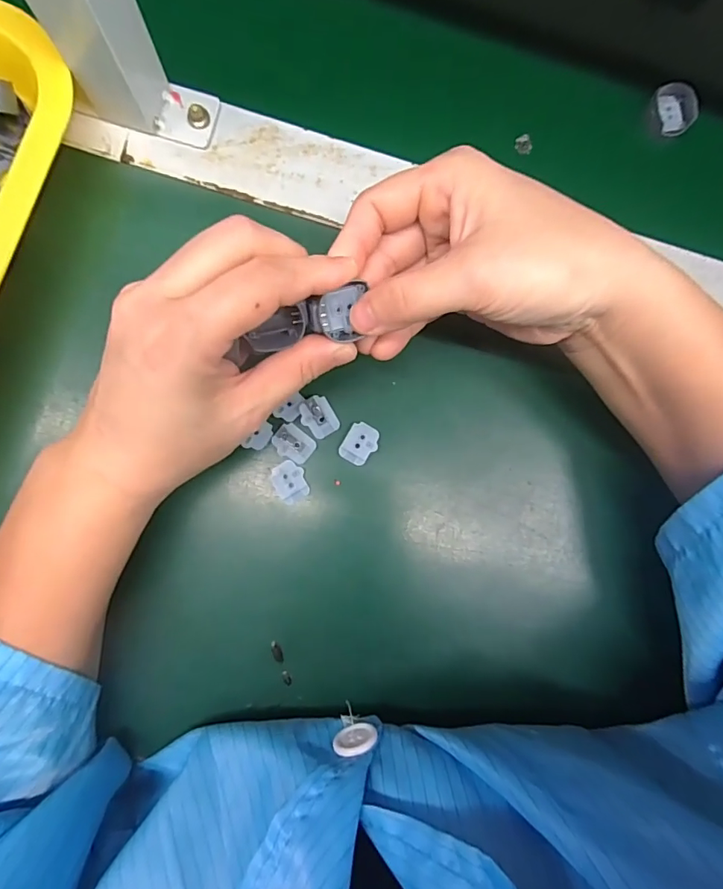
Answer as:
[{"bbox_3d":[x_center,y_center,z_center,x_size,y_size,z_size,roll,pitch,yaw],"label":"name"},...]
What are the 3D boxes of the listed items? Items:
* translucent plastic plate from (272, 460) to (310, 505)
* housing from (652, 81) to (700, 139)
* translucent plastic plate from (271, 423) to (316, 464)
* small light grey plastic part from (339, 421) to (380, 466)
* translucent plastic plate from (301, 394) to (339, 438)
[{"bbox_3d":[-0.037,0.019,0.246,0.016,0.004,0.021,-28,90,-6],"label":"translucent plastic plate"},{"bbox_3d":[0.189,-0.201,0.285,0.024,0.012,0.026,-1,87,-5],"label":"housing"},{"bbox_3d":[-0.035,0.000,0.249,0.021,0.004,0.016,39,84,-2],"label":"translucent plastic plate"},{"bbox_3d":[-0.001,0.000,0.253,0.017,0.004,0.022,28,85,-3],"label":"small light grey plastic part"},{"bbox_3d":[-0.023,-0.015,0.250,0.017,0.004,0.021,-33,90,-6],"label":"translucent plastic plate"}]

